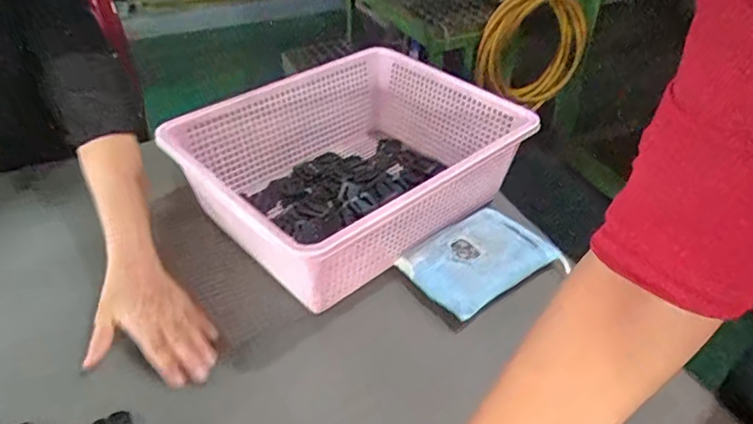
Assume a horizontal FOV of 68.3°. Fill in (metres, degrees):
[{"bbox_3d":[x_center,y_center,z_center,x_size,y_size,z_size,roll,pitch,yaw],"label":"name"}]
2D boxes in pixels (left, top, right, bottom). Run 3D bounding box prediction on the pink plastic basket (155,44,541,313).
[{"bbox_3d":[-0.024,-0.070,0.723,0.407,0.138,0.308,-32,51,-30],"label":"pink plastic basket"}]

